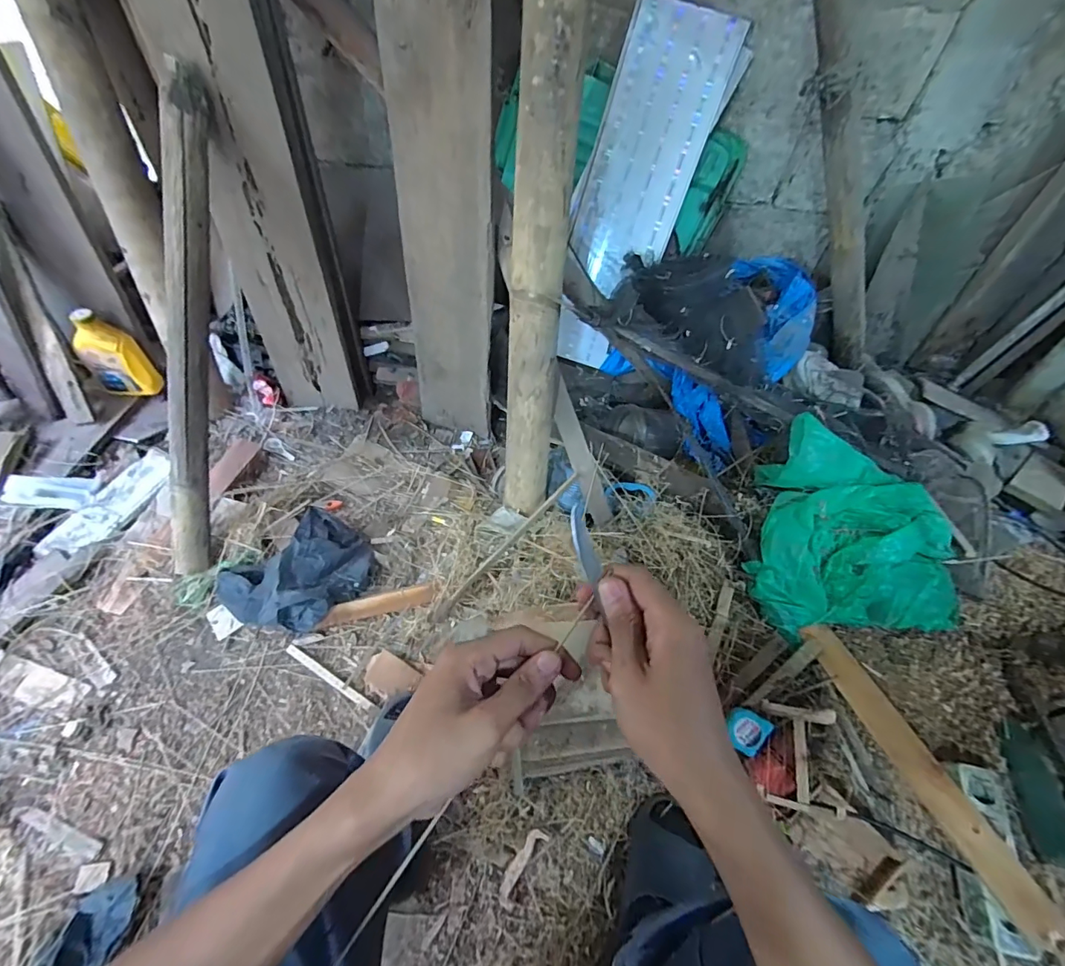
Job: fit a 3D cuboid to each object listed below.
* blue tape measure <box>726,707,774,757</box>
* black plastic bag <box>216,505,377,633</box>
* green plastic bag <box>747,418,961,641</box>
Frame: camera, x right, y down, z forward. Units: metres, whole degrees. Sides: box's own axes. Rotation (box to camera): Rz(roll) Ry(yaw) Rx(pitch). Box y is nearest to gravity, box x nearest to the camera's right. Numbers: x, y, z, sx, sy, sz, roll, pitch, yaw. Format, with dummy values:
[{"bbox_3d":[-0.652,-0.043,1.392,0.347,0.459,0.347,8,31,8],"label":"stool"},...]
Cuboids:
[{"bbox_3d":[0.315,0.363,0.692,0.053,0.029,0.056,40,88,10],"label":"blue tape measure"},{"bbox_3d":[-0.418,0.160,0.850,0.212,0.067,0.237,33,57,21],"label":"black plastic bag"},{"bbox_3d":[0.551,0.096,0.794,0.313,0.183,0.287,14,52,7],"label":"green plastic bag"}]

